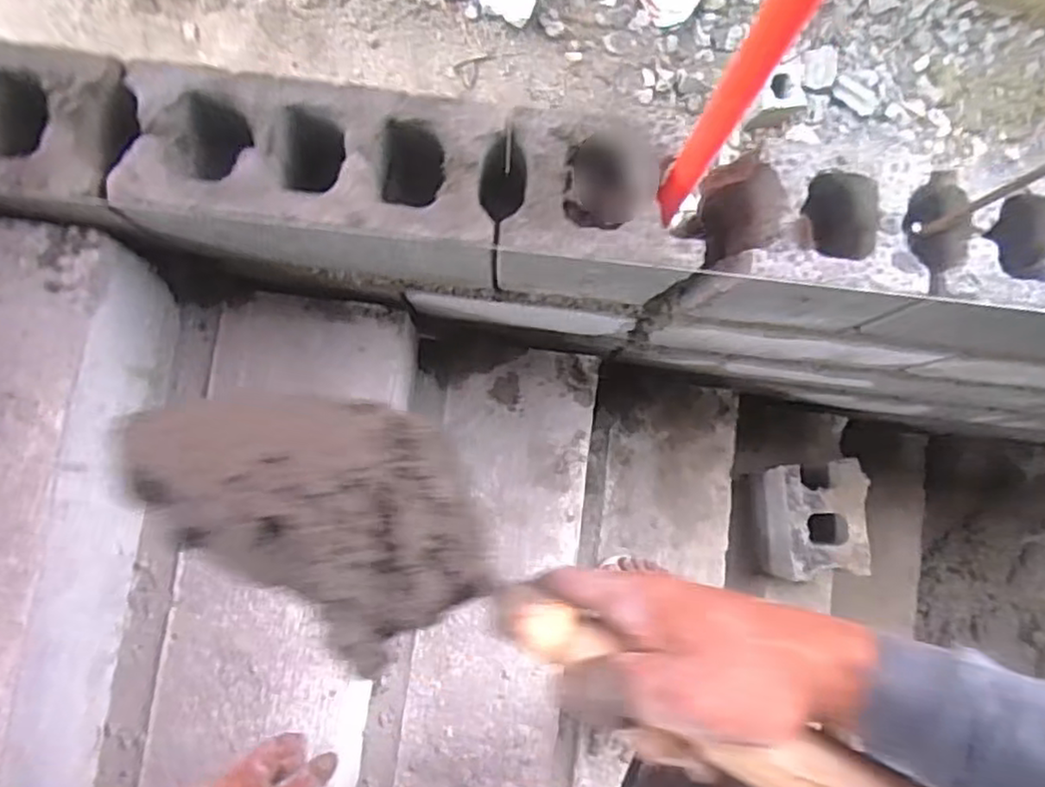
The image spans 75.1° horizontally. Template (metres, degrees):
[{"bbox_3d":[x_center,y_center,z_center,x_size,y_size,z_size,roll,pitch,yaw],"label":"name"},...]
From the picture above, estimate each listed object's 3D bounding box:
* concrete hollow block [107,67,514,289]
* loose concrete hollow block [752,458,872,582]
[{"bbox_3d":[-0.217,-0.233,0.769,0.379,0.183,0.149,7,83,0],"label":"concrete hollow block"},{"bbox_3d":[0.585,0.248,1.383,0.161,0.182,0.227,-7,84,-2],"label":"loose concrete hollow block"}]

